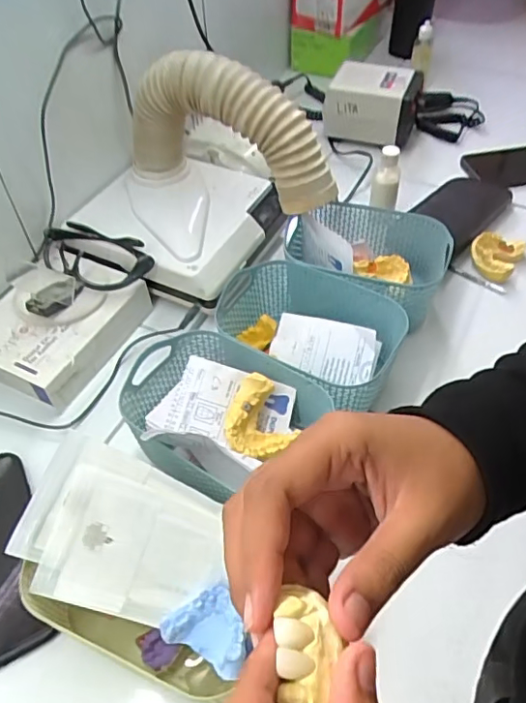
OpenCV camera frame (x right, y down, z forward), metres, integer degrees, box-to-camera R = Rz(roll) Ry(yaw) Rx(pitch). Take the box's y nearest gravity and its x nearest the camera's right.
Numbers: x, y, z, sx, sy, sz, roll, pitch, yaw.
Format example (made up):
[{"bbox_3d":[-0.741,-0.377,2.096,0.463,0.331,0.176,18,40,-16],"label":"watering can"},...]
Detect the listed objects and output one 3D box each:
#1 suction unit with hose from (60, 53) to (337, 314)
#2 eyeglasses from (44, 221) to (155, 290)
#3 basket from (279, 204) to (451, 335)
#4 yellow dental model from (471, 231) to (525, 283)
[{"bbox_3d":[-0.067,-0.185,0.583,0.244,0.200,0.198,34,59,27],"label":"suction unit with hose"},{"bbox_3d":[-0.183,-0.101,0.586,0.123,0.034,0.070,31,57,25],"label":"eyeglasses"},{"bbox_3d":[0.108,-0.093,0.592,0.165,0.087,0.122,16,52,16],"label":"basket"},{"bbox_3d":[0.276,-0.116,0.646,0.054,0.024,0.075,27,56,23],"label":"yellow dental model"}]

